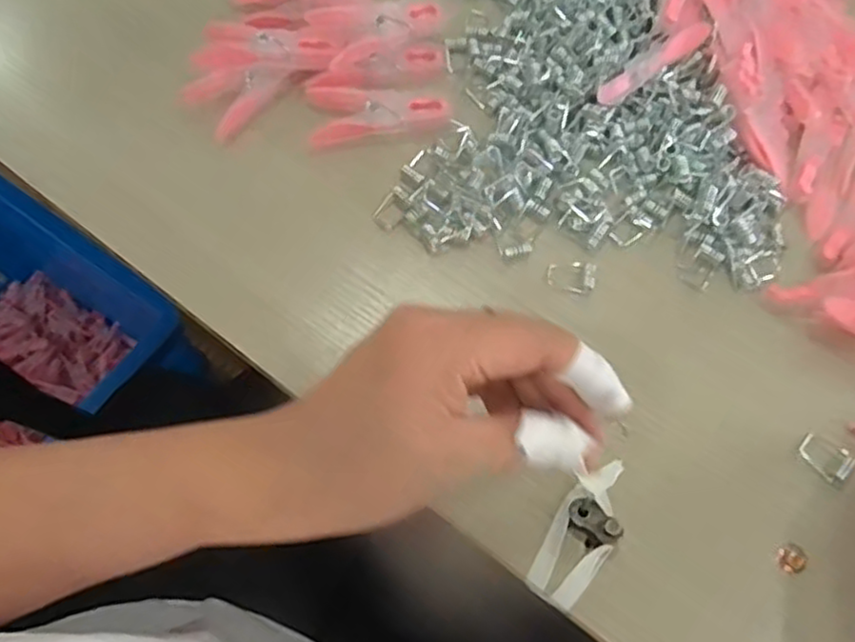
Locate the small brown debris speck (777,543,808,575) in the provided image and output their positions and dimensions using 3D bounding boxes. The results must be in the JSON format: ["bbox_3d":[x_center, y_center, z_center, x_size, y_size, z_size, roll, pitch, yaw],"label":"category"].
[{"bbox_3d":[0.155,0.101,0.288,0.012,0.004,0.012,1,67,-1],"label":"small brown debris speck"}]

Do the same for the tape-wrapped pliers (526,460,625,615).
[{"bbox_3d":[0.066,0.087,0.284,0.025,0.014,0.065,27,69,10],"label":"tape-wrapped pliers"}]

